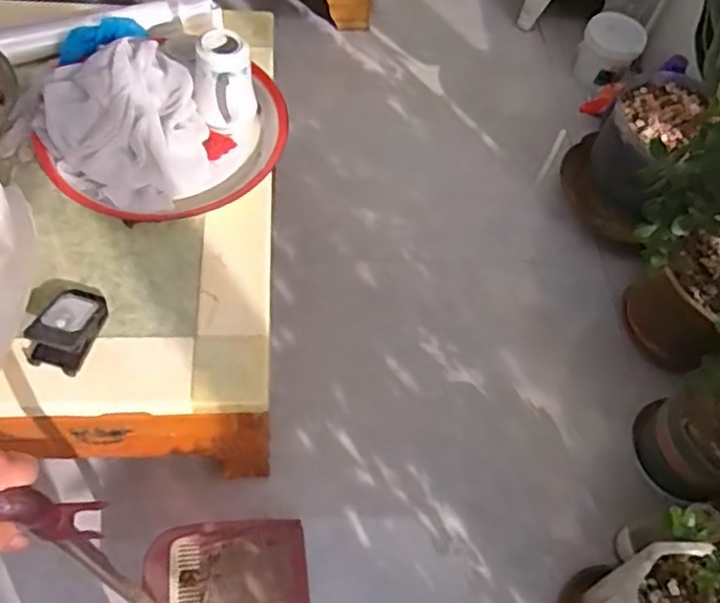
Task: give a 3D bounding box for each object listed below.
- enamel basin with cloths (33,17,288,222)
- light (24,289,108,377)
[{"bbox_3d":[-0.317,-0.333,1.074,0.398,0.138,0.410,3,60,-5],"label":"enamel basin with cloths"},{"bbox_3d":[-0.389,0.035,0.909,0.076,0.057,0.117,14,60,2],"label":"light"}]

